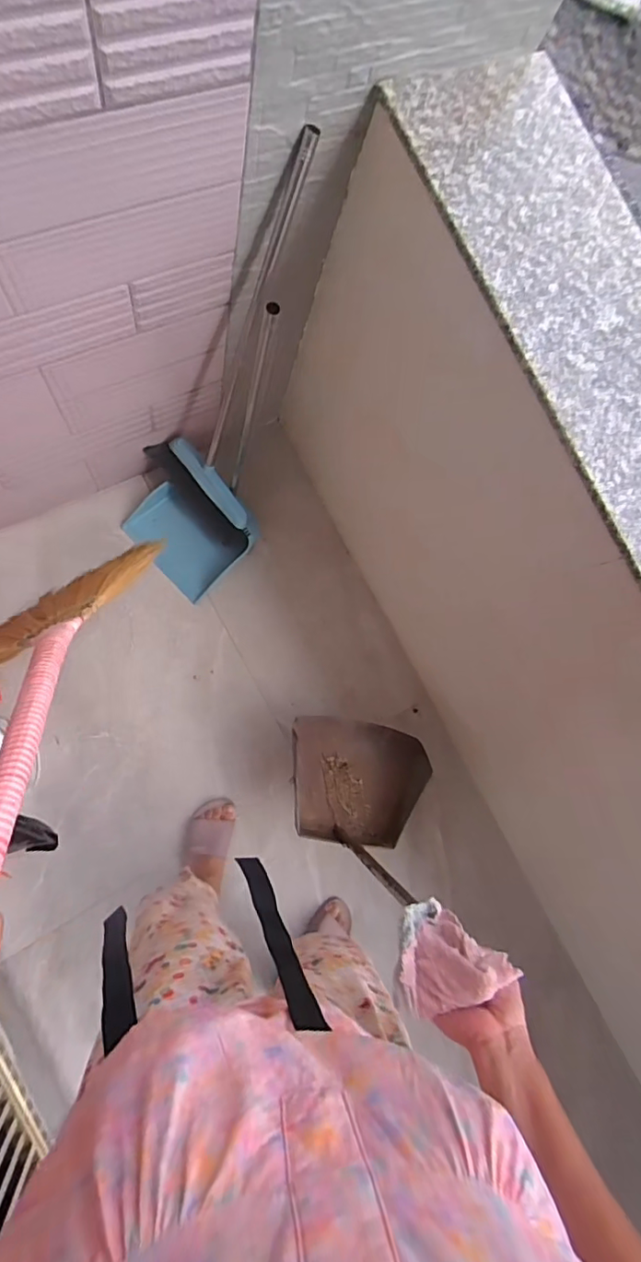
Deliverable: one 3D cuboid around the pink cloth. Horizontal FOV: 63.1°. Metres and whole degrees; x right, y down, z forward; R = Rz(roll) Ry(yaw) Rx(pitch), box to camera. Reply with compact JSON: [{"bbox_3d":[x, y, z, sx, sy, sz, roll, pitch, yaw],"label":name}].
[{"bbox_3d":[0.116,0.313,0.513,0.097,0.111,0.050,-29,95,-8],"label":"pink cloth"}]

